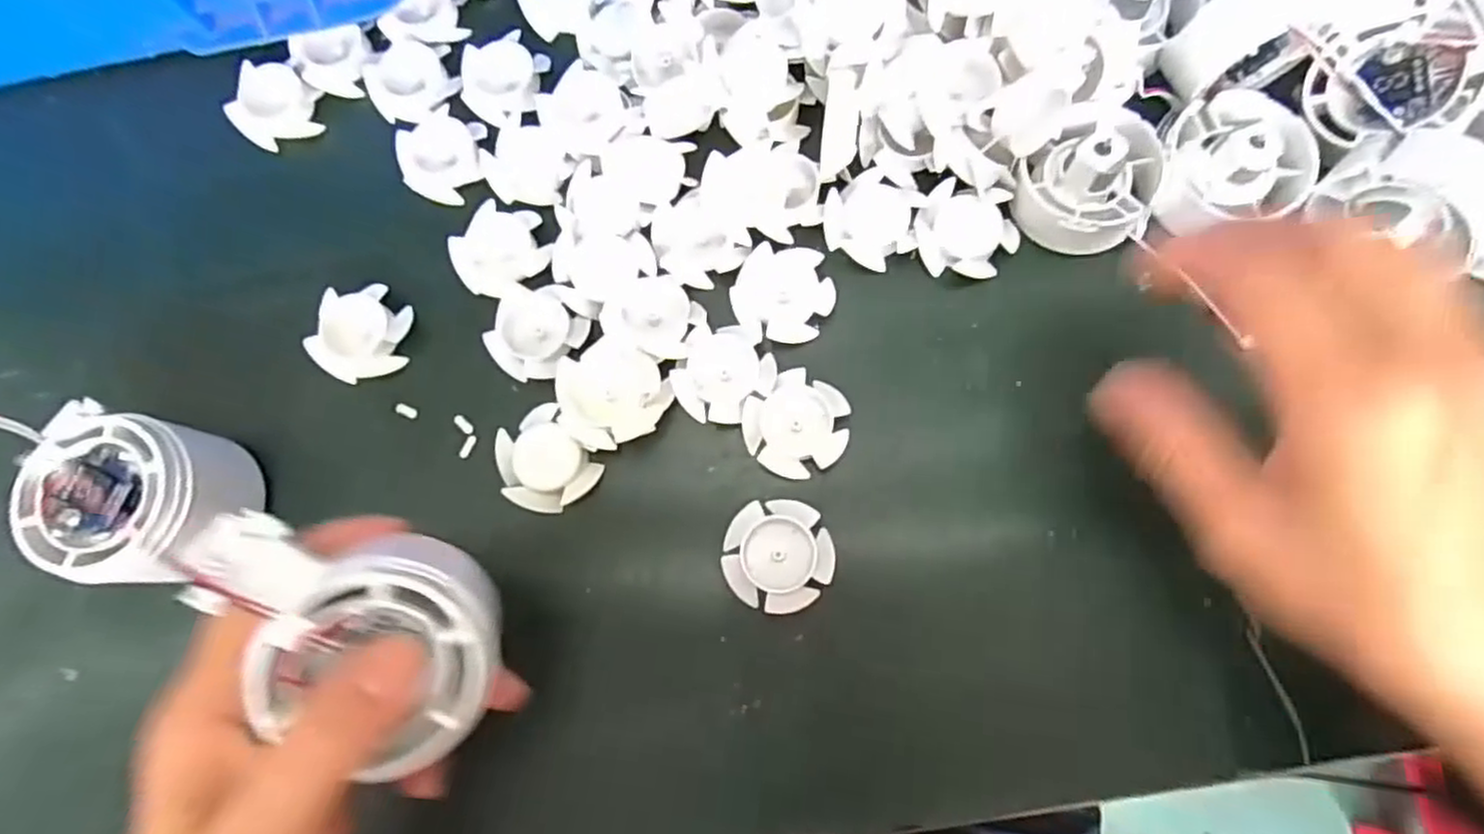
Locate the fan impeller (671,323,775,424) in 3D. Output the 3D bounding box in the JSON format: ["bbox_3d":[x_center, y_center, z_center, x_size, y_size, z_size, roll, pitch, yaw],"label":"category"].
[{"bbox_3d":[-0.008,-0.017,0.293,0.038,0.011,0.039,-1,79,3],"label":"fan impeller"}]

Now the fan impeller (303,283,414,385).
[{"bbox_3d":[-0.160,-0.035,0.305,0.034,0.016,0.040,7,80,4],"label":"fan impeller"}]

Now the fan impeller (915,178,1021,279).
[{"bbox_3d":[0.091,-0.077,0.296,0.039,0.007,0.037,7,80,4],"label":"fan impeller"}]

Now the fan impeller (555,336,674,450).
[{"bbox_3d":[-0.051,-0.009,0.285,0.041,0.015,0.038,-1,79,3],"label":"fan impeller"}]

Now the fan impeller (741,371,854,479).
[{"bbox_3d":[0.023,0.003,0.288,0.042,0.006,0.039,1,83,-11],"label":"fan impeller"}]

